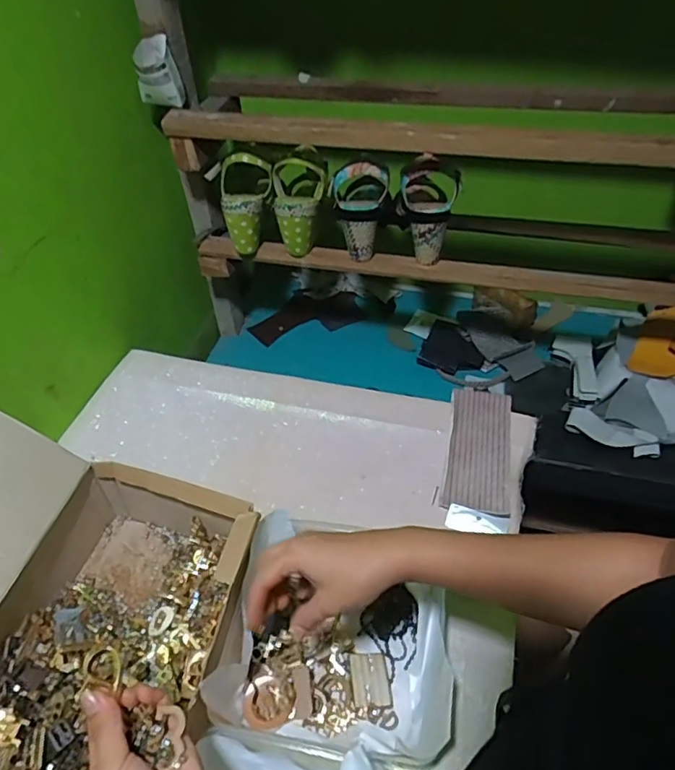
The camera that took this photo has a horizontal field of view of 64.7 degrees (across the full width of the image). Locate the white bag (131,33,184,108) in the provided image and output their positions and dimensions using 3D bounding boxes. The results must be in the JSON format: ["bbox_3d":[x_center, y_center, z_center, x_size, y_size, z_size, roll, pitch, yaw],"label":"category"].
[{"bbox_3d":[-0.242,-0.419,0.718,0.056,0.076,0.044,-13,46,-11],"label":"white bag"}]

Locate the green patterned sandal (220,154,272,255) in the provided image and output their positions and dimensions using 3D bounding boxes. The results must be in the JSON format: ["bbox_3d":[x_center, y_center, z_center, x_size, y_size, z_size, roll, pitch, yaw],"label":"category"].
[{"bbox_3d":[-0.134,-0.273,0.799,0.075,0.131,0.070,-6,45,-4],"label":"green patterned sandal"}]

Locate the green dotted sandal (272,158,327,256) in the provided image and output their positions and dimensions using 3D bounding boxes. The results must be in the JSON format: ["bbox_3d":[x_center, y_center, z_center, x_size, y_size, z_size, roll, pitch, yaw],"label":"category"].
[{"bbox_3d":[-0.055,-0.265,0.791,0.077,0.127,0.081,-2,45,-1],"label":"green dotted sandal"}]

